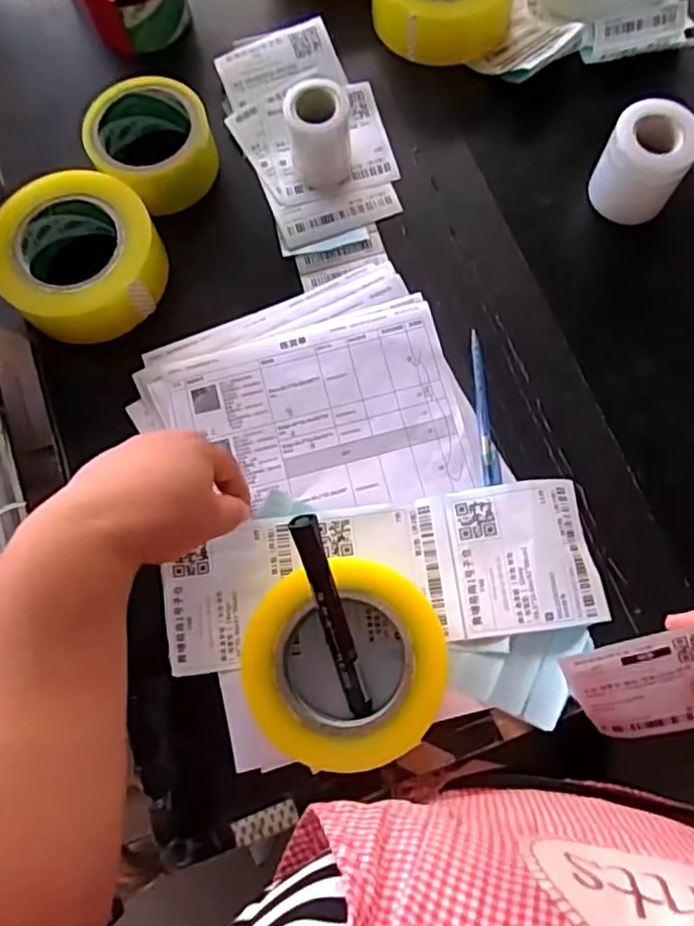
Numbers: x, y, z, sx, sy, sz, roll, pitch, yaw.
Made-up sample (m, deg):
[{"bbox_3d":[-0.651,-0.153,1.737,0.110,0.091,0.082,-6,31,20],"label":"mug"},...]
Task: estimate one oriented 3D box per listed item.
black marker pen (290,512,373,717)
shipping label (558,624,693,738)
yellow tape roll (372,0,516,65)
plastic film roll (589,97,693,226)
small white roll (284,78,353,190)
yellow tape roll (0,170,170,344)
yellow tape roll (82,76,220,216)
[{"bbox_3d":[-0.009,0.094,0.402,0.017,0.010,0.135,-17,106,-3],"label":"black marker pen"},{"bbox_3d":[0.193,0.140,0.406,0.095,0.087,0.008,-21,30,21],"label":"shipping label"},{"bbox_3d":[0.084,-0.417,0.572,0.121,0.051,0.121,-1,74,2],"label":"yellow tape roll"},{"bbox_3d":[0.227,-0.228,0.503,0.060,0.071,0.056,-1,74,2],"label":"plastic film roll"},{"bbox_3d":[-0.021,-0.259,0.521,0.049,0.066,0.049,-1,74,2],"label":"small white roll"},{"bbox_3d":[-0.202,-0.155,0.501,0.122,0.066,0.104,-35,76,-8],"label":"yellow tape roll"},{"bbox_3d":[-0.160,-0.259,0.534,0.097,0.054,0.094,-1,74,2],"label":"yellow tape roll"}]

